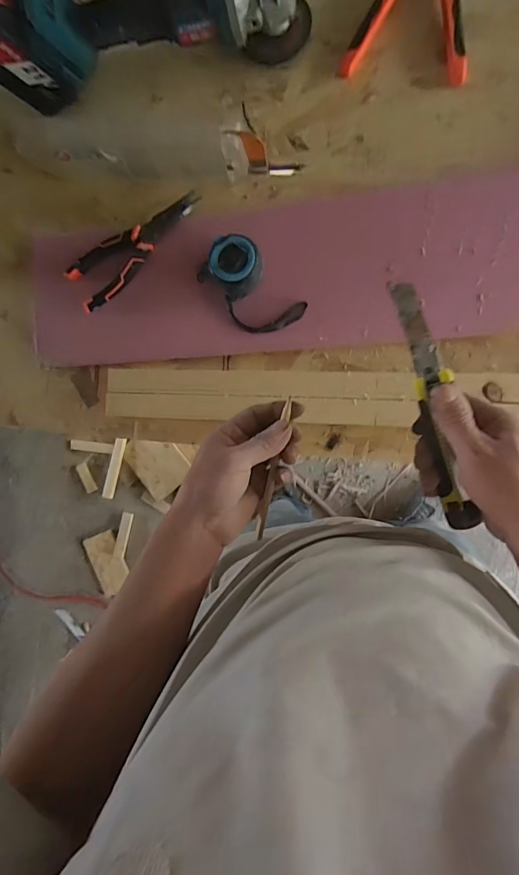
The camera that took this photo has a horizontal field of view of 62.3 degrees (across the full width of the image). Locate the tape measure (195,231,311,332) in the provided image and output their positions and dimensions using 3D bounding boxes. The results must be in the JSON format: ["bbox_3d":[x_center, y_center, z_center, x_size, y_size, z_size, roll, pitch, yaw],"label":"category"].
[{"bbox_3d":[-0.011,-0.168,0.487,0.069,0.044,0.116,-44,83,8],"label":"tape measure"}]

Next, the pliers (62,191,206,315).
[{"bbox_3d":[-0.150,-0.231,0.521,0.184,0.018,0.062,-37,84,9],"label":"pliers"}]

